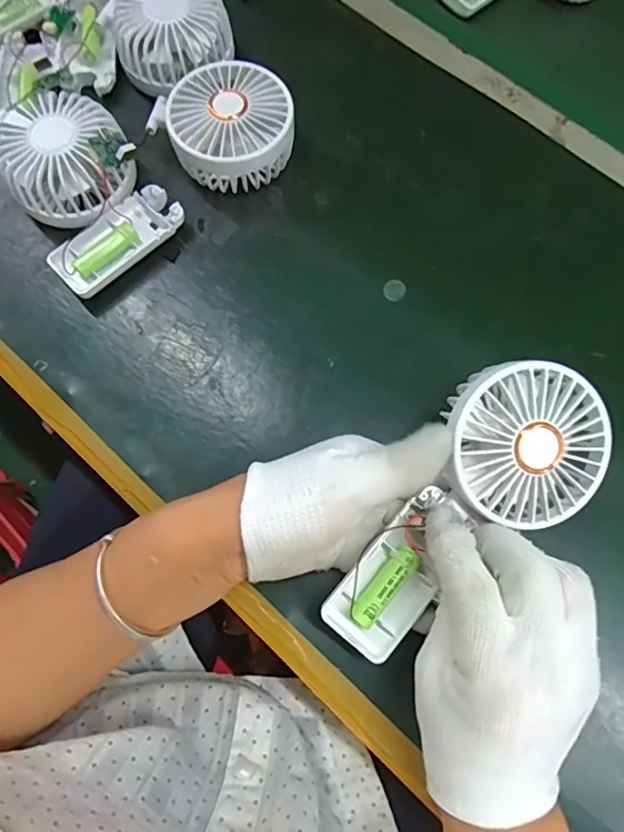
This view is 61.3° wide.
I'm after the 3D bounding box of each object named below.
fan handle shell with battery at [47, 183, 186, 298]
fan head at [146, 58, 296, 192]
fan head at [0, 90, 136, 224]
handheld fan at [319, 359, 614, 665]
[{"bbox_3d":[-0.137,-0.125,0.377,0.094,0.019,0.045,-43,77,-10],"label":"fan handle shell with battery"},{"bbox_3d":[-0.060,-0.208,0.384,0.087,0.048,0.085,0,74,1],"label":"fan head"},{"bbox_3d":[-0.174,-0.182,0.376,0.086,0.049,0.087,-30,75,-7],"label":"fan head"},{"bbox_3d":[0.077,0.049,0.286,0.187,0.045,0.088,-42,79,6],"label":"handheld fan"}]

